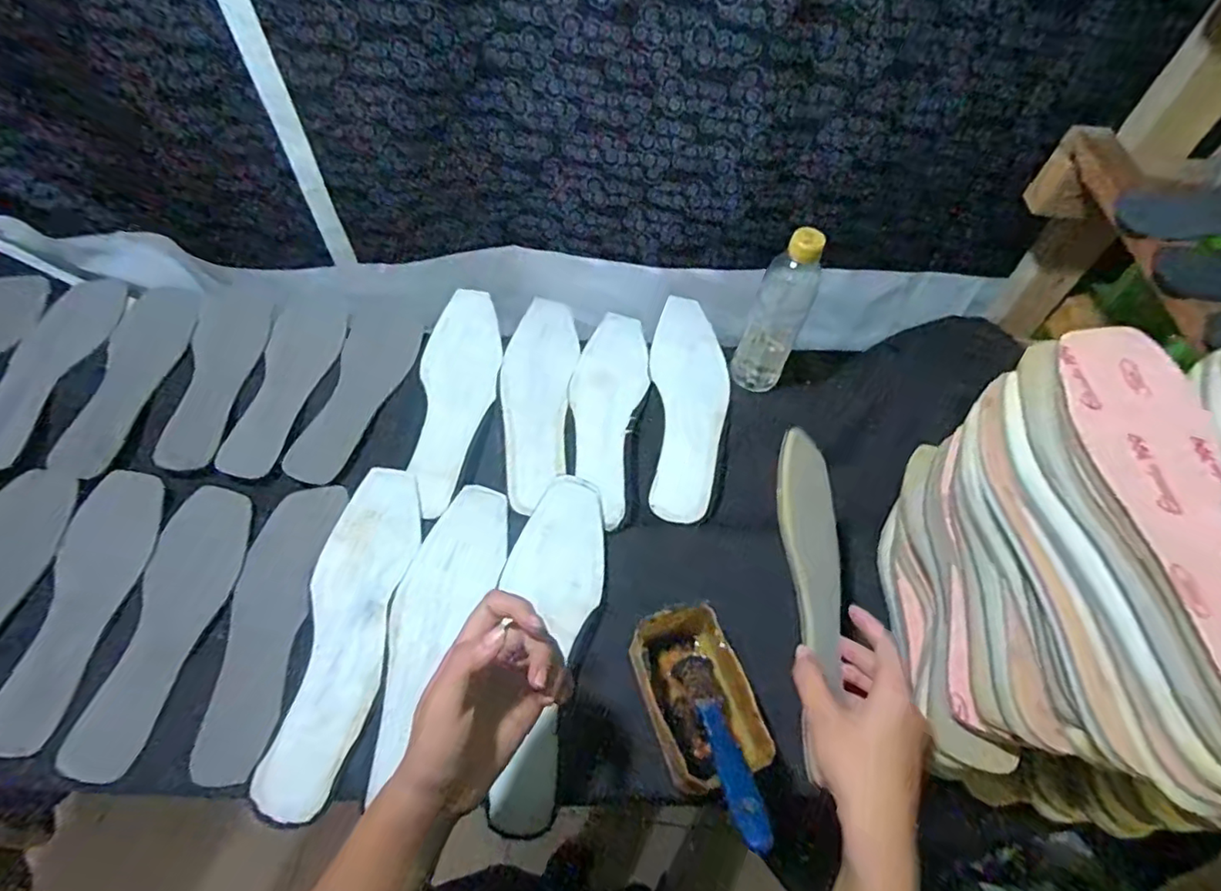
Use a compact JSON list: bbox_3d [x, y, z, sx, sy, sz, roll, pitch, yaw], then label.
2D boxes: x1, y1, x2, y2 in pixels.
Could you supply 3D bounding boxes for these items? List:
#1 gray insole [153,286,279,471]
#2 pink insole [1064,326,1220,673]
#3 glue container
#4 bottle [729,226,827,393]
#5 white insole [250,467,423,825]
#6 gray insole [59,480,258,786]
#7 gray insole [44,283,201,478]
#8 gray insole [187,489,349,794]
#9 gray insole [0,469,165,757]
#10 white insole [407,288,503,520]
[{"bbox_3d":[-0.420,-0.083,0.637,0.081,0.013,0.234,-3,58,-4],"label":"gray insole"},{"bbox_3d":[0.293,0.033,0.304,0.072,0.010,0.236,8,59,0],"label":"pink insole"},{"bbox_3d":[0.068,0.196,0.461,0.077,0.063,0.120,-18,60,-14],"label":"glue container"},{"bbox_3d":[0.167,-0.130,0.592,0.053,0.187,0.048,22,59,11],"label":"bottle"},{"bbox_3d":[-0.222,0.147,0.502,0.075,0.012,0.282,6,57,1],"label":"white insole"},{"bbox_3d":[-0.373,0.146,0.501,0.079,0.010,0.236,4,57,0],"label":"gray insole"},{"bbox_3d":[-0.509,-0.080,0.630,0.079,0.010,0.246,2,57,-2],"label":"gray insole"},{"bbox_3d":[-0.292,0.147,0.505,0.072,0.009,0.243,-1,60,8],"label":"gray insole"},{"bbox_3d":[-0.455,0.130,0.509,0.078,0.012,0.235,0,57,-2],"label":"gray insole"},{"bbox_3d":[-0.167,-0.059,0.635,0.081,0.008,0.283,4,57,0],"label":"white insole"}]

